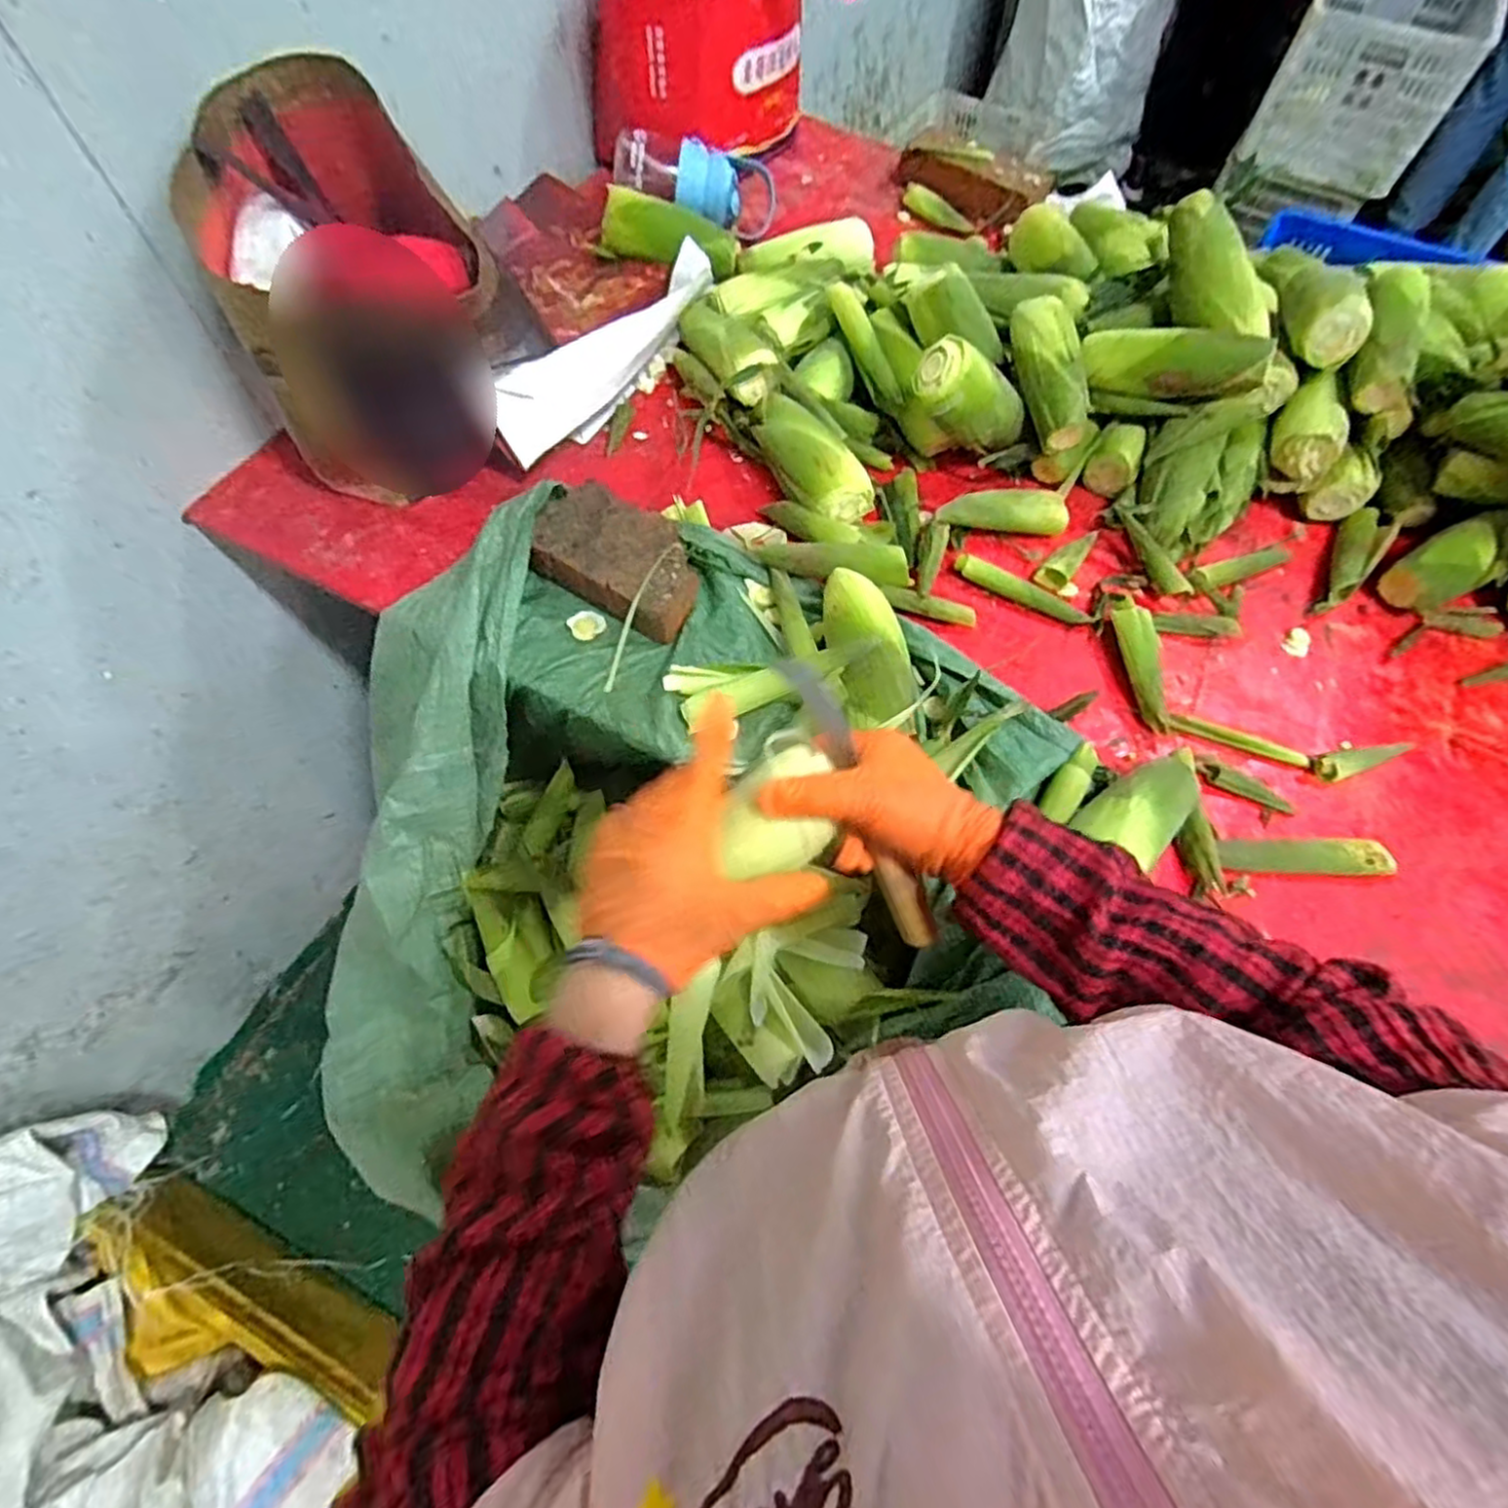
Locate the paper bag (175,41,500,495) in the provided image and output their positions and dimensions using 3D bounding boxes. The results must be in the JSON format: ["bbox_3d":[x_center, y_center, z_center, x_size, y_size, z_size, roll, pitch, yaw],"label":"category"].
[{"bbox_3d":[-0.398,-0.451,0.717,0.236,0.275,0.291,-29,67,-15],"label":"paper bag"}]

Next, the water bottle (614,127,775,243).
[{"bbox_3d":[-0.079,-0.811,1.007,0.232,0.084,0.078,1,61,-23],"label":"water bottle"}]

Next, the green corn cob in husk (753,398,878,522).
[{"bbox_3d":[0.064,-0.339,0.798,0.082,0.071,0.173,-22,65,-11],"label":"green corn cob in husk"}]

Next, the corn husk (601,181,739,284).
[{"bbox_3d":[-0.117,-0.708,0.955,0.188,0.068,0.046,16,64,8],"label":"corn husk"}]

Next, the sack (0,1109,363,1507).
[{"bbox_3d":[-0.745,0.716,0.769,0.546,0.191,0.336,39,69,18],"label":"sack"}]

